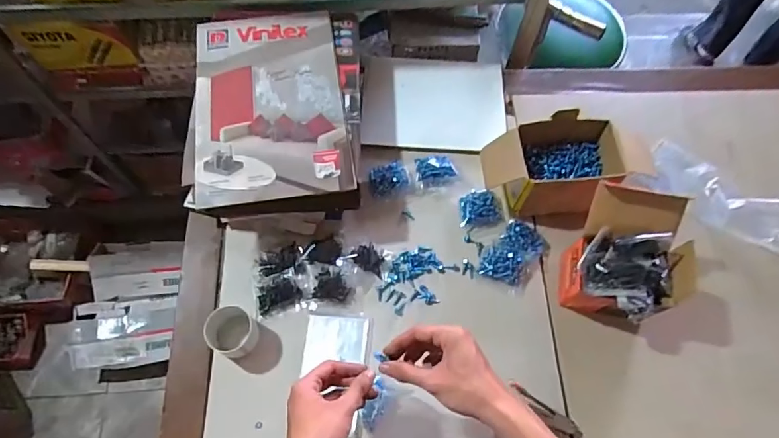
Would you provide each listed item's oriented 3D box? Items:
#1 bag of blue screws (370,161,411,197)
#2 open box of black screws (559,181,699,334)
[{"bbox_3d":[0.000,-0.066,0.747,0.066,0.014,0.054,-21,69,-10],"label":"bag of blue screws"},{"bbox_3d":[0.323,0.059,0.650,0.136,0.143,0.156,8,67,2],"label":"open box of black screws"}]

